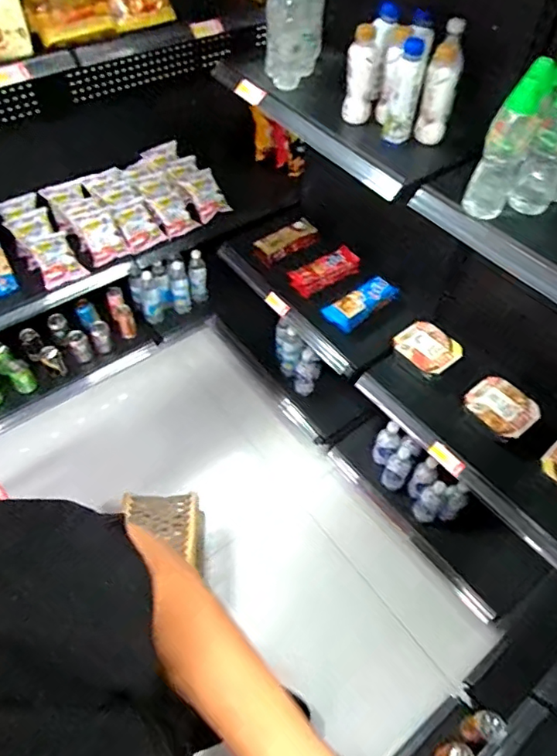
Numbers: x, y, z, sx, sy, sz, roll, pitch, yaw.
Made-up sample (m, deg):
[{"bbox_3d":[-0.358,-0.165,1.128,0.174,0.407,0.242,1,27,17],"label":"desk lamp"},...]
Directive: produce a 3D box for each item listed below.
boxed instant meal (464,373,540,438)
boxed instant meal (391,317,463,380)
[{"bbox_3d":[0.575,0.073,1.348,0.153,0.059,0.164,-37,62,-27],"label":"boxed instant meal"},{"bbox_3d":[0.415,-0.086,1.447,0.146,0.055,0.164,-34,61,-26],"label":"boxed instant meal"}]

